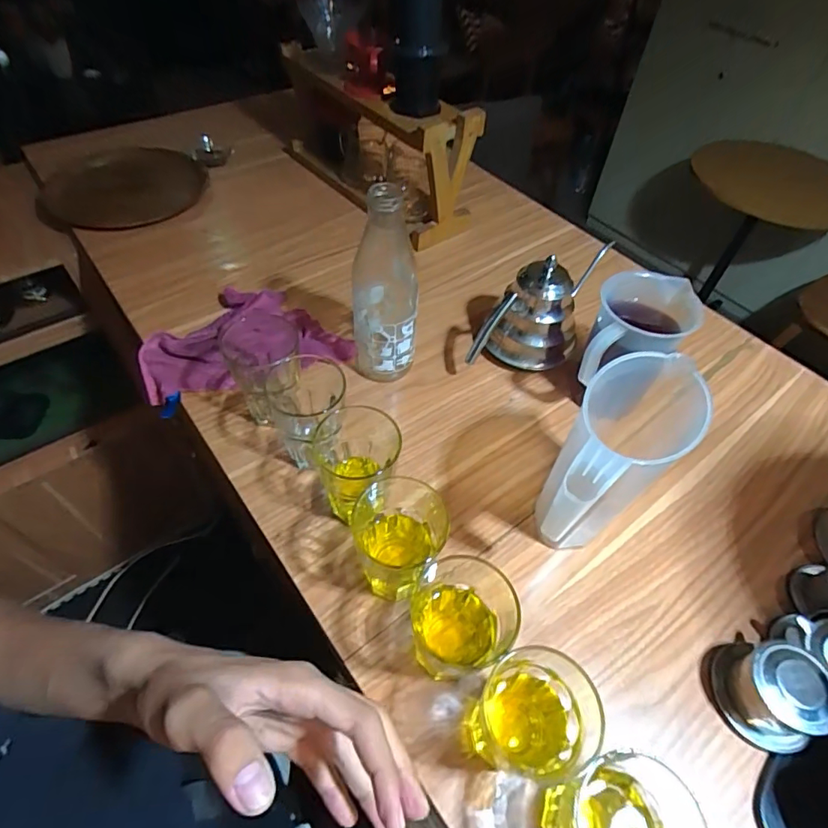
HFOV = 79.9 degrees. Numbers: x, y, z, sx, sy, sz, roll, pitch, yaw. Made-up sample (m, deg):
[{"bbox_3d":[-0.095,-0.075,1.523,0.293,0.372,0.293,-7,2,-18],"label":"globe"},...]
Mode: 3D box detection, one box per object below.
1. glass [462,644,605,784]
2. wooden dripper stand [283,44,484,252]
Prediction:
[{"bbox_3d":[0.098,0.254,0.420,0.088,0.111,0.081,9,52,3],"label":"glass"},{"bbox_3d":[-0.087,-0.513,0.942,0.427,0.224,0.137,39,59,23],"label":"wooden dripper stand"}]

